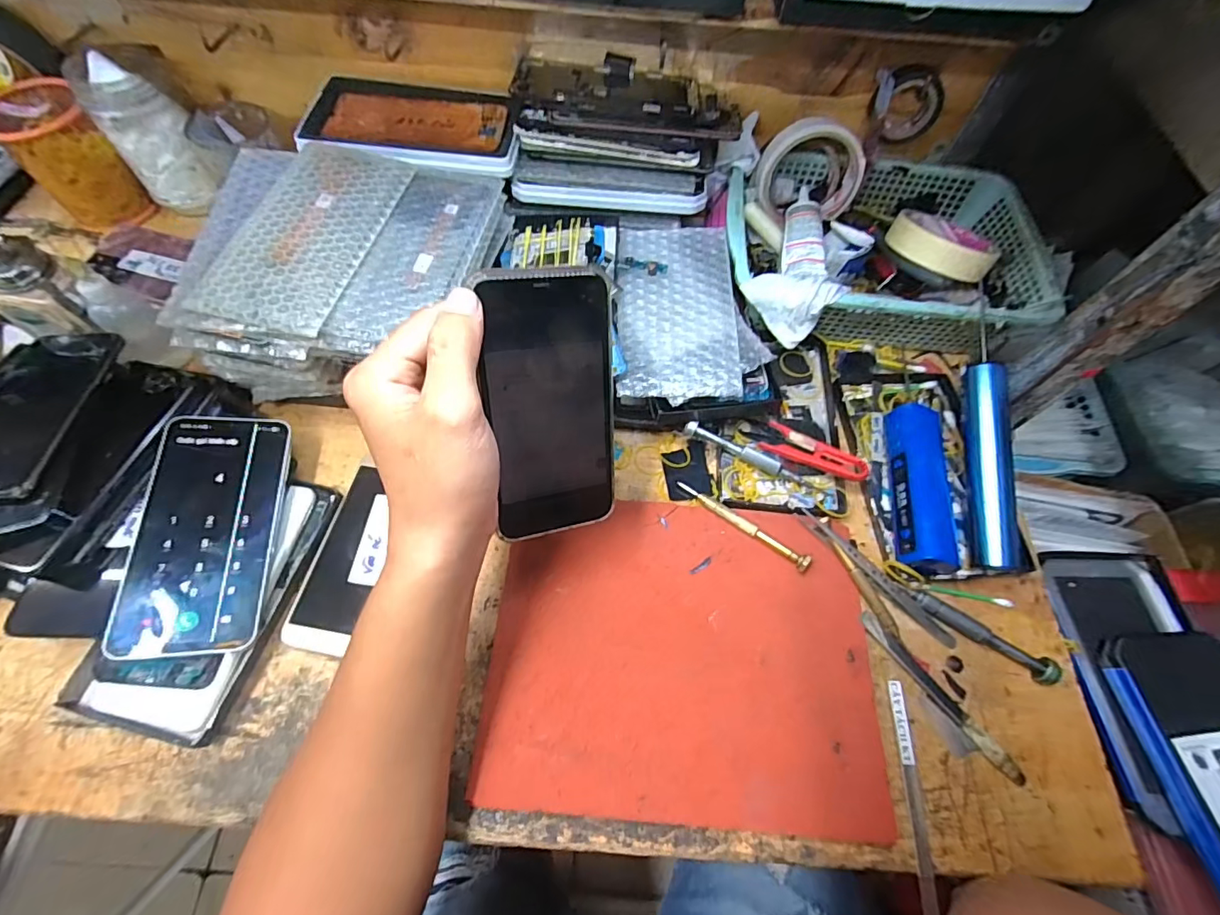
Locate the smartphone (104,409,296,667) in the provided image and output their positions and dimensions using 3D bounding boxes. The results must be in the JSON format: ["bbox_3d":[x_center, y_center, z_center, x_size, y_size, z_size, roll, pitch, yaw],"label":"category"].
[{"bbox_3d":[-0.273,0.047,0.351,0.079,0.009,0.165,4,65,-23],"label":"smartphone"}]

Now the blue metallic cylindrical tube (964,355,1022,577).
[{"bbox_3d":[0.288,0.005,0.386,0.028,0.020,0.154,4,80,-2],"label":"blue metallic cylindrical tube"}]

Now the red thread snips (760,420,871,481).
[{"bbox_3d":[0.164,-0.002,0.413,0.082,0.013,0.026,24,65,27],"label":"red thread snips"}]

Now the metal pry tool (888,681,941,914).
[{"bbox_3d":[0.190,0.209,0.320,0.011,0.007,0.126,6,66,-1],"label":"metal pry tool"}]

